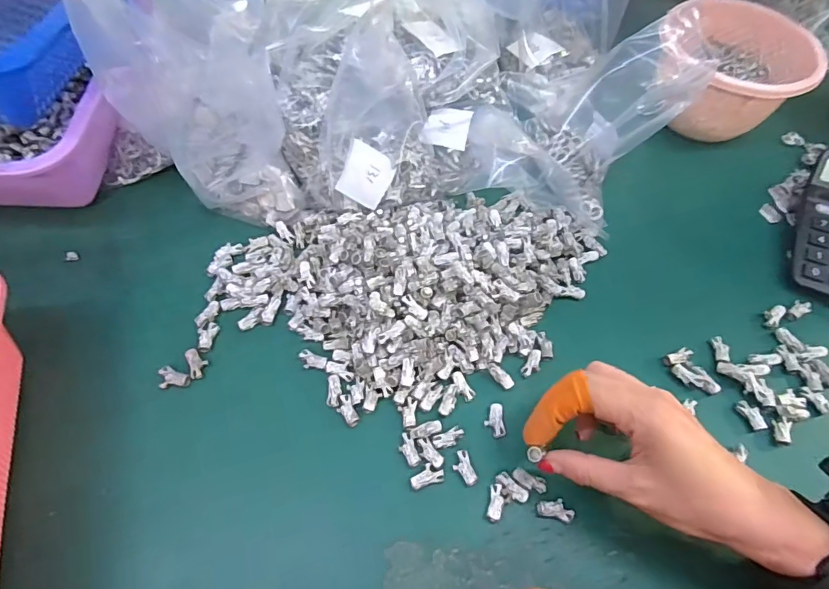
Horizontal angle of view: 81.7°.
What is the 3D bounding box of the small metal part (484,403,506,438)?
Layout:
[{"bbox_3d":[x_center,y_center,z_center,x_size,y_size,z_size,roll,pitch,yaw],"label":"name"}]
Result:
[{"bbox_3d":[0.057,0.089,0.341,0.014,0.004,0.023,-3,59,-4],"label":"small metal part"}]

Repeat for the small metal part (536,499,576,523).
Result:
[{"bbox_3d":[0.093,0.140,0.312,0.024,0.007,0.012,13,59,5],"label":"small metal part"}]

